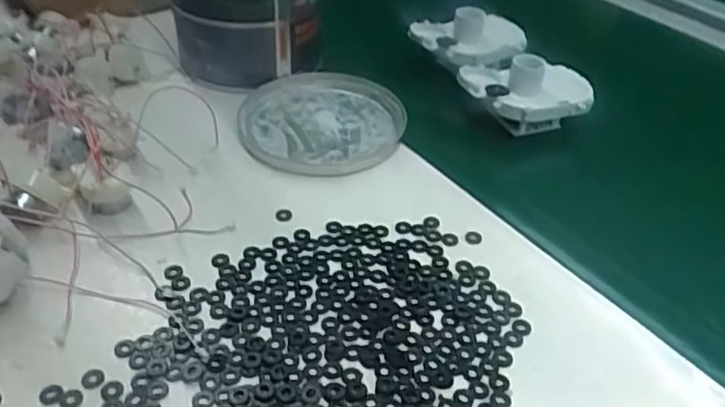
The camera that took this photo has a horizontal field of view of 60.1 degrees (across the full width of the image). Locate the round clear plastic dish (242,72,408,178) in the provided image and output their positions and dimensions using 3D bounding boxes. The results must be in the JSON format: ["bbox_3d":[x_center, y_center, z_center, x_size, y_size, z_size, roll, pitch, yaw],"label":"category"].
[{"bbox_3d":[-0.032,-0.067,0.514,0.128,0.019,0.133,0,44,0],"label":"round clear plastic dish"}]

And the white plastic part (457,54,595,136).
[{"bbox_3d":[0.137,-0.092,0.524,0.108,0.061,0.056,6,40,3],"label":"white plastic part"}]

